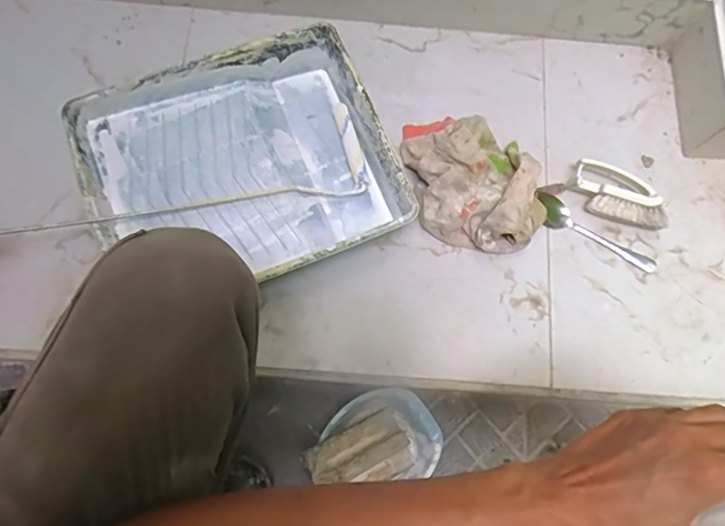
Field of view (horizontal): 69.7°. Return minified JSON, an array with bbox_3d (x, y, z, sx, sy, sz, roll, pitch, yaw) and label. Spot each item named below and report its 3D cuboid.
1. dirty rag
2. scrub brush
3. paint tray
[{"bbox_3d":[0.139,-0.108,0.640,0.149,0.078,0.191,-13,76,-5],"label":"dirty rag"},{"bbox_3d":[0.324,-0.080,0.658,0.129,0.040,0.063,28,76,6],"label":"scrub brush"},{"bbox_3d":[-0.141,-0.107,0.632,0.335,0.076,0.282,-22,77,-8],"label":"paint tray"}]

